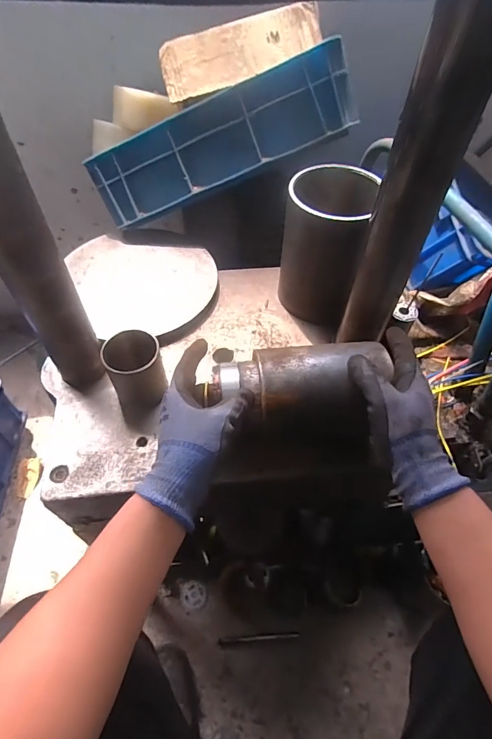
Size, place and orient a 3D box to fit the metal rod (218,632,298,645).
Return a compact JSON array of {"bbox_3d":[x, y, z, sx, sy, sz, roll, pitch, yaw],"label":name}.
[{"bbox_3d":[0.024,0.489,0.730,0.145,0.004,0.009,-4,54,-4],"label":"metal rod"}]

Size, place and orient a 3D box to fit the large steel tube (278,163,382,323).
[{"bbox_3d":[0.113,-0.183,0.595,0.107,0.188,0.138,16,55,10],"label":"large steel tube"}]

